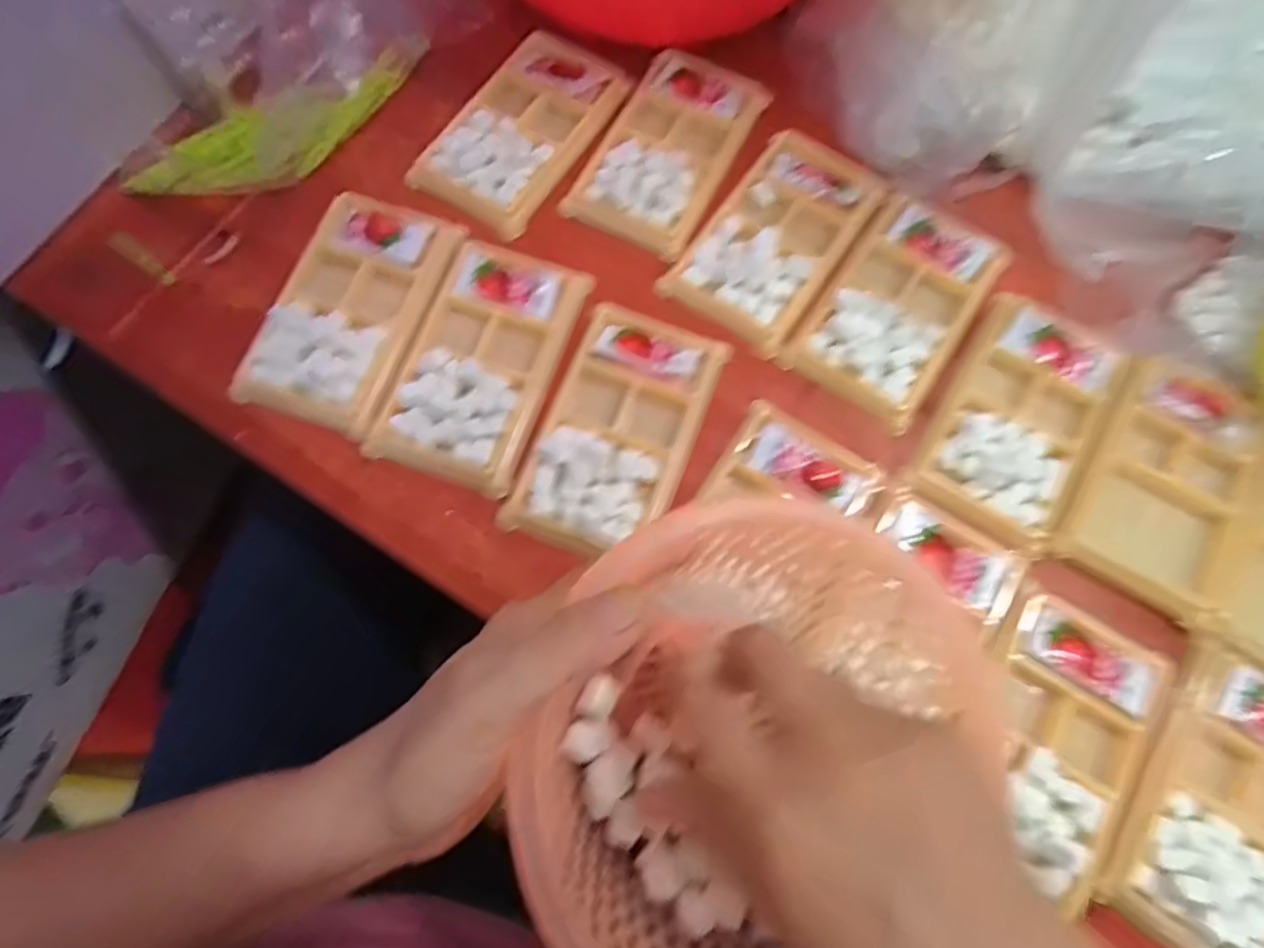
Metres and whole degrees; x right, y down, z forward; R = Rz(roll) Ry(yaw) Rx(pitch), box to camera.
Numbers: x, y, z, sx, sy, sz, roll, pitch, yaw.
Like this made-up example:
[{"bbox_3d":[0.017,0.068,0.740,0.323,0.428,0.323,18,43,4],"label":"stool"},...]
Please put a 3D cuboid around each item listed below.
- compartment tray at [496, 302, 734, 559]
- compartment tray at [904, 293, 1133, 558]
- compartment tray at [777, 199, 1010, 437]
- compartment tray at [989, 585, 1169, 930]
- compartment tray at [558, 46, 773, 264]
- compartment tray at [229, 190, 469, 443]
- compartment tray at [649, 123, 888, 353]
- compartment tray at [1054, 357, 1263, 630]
[{"bbox_3d":[-0.006,-0.024,0.341,0.078,0.010,0.137,22,74,6],"label":"compartment tray"},{"bbox_3d":[0.214,-0.031,0.350,0.080,0.012,0.132,30,74,8],"label":"compartment tray"},{"bbox_3d":[0.155,-0.097,0.369,0.079,0.015,0.131,34,75,9],"label":"compartment tray"},{"bbox_3d":[0.198,0.121,0.295,0.073,0.011,0.121,32,75,9],"label":"compartment tray"},{"bbox_3d":[0.024,-0.202,0.394,0.078,0.008,0.139,28,74,7],"label":"compartment tray"},{"bbox_3d":[-0.155,-0.092,0.353,0.079,0.010,0.136,20,73,5],"label":"compartment tray"},{"bbox_3d":[0.087,-0.142,0.377,0.077,0.009,0.136,35,75,9],"label":"compartment tray"},{"bbox_3d":[0.286,0.005,0.340,0.080,0.017,0.129,29,74,8],"label":"compartment tray"}]

